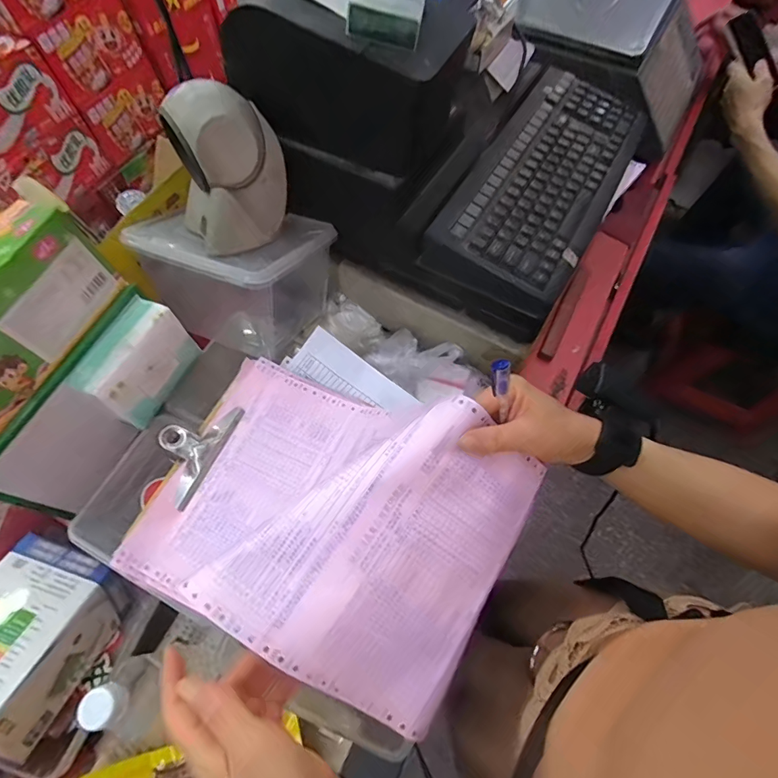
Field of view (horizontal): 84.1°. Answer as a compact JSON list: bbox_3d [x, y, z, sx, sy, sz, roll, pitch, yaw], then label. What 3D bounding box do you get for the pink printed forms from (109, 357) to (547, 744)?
[{"bbox_3d":[-0.064,0.101,0.377,0.316,0.132,0.238,27,67,13],"label":"pink printed forms"}]

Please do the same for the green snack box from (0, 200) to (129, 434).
[{"bbox_3d":[-0.351,-0.064,0.390,0.060,0.102,0.203,20,66,10],"label":"green snack box"}]

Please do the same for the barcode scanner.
[{"bbox_3d":[-0.163,-0.220,0.438,0.113,0.125,0.104,-24,66,-11],"label":"barcode scanner"}]

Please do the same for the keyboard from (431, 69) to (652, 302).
[{"bbox_3d":[0.201,-0.270,0.536,0.152,0.043,0.367,28,67,13],"label":"keyboard"}]

